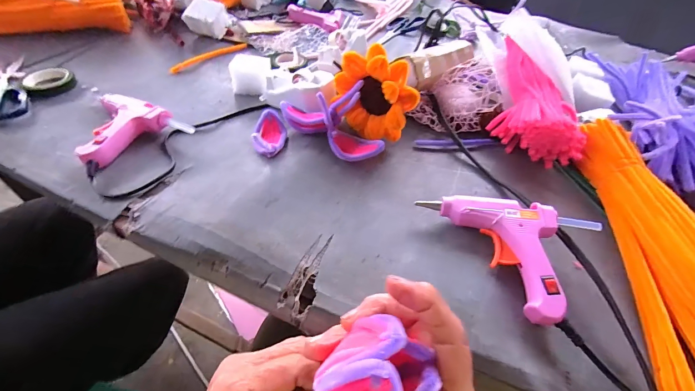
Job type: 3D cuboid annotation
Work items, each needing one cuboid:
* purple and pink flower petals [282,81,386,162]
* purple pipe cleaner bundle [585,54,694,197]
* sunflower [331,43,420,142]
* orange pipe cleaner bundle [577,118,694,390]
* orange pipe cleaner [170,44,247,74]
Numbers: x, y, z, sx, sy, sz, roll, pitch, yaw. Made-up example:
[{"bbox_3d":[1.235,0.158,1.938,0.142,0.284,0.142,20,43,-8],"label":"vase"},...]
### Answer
[{"bbox_3d":[-0.018,-0.092,0.376,0.141,0.059,0.056,28,51,16],"label":"purple and pink flower petals"},{"bbox_3d":[0.435,-0.114,0.436,0.165,0.068,0.287,20,50,10],"label":"purple pipe cleaner bundle"},{"bbox_3d":[0.032,-0.118,0.377,0.098,0.099,0.034,37,54,22],"label":"sunflower"},{"bbox_3d":[0.286,0.039,0.289,0.082,0.064,0.291,14,49,4],"label":"orange pipe cleaner bundle"},{"bbox_3d":[-0.235,-0.238,0.536,0.013,0.010,0.146,32,53,22],"label":"orange pipe cleaner"}]

